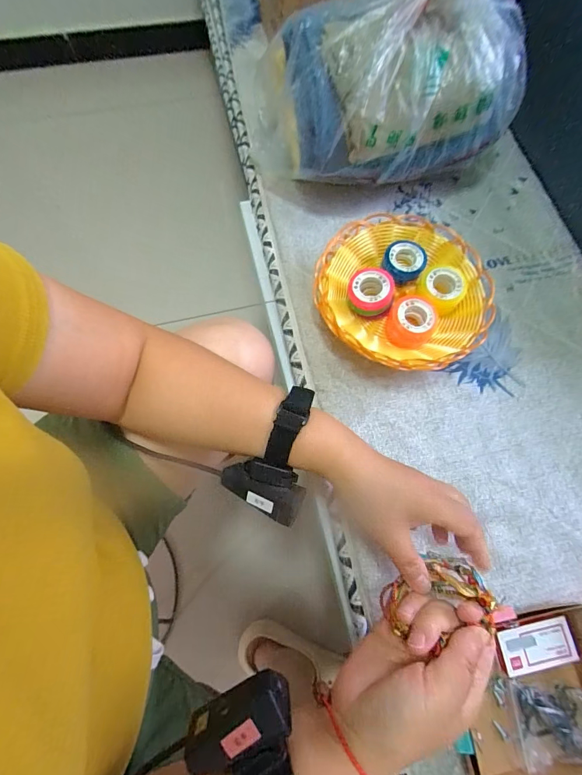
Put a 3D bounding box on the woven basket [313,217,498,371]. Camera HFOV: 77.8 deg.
[{"bbox_3d":[0.130,-0.107,0.428,0.194,0.064,0.187,1,71,-2],"label":"woven basket"}]

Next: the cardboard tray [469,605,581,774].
[{"bbox_3d":[0.215,0.279,0.318,0.131,0.034,0.138,-8,71,-6],"label":"cardboard tray"}]

